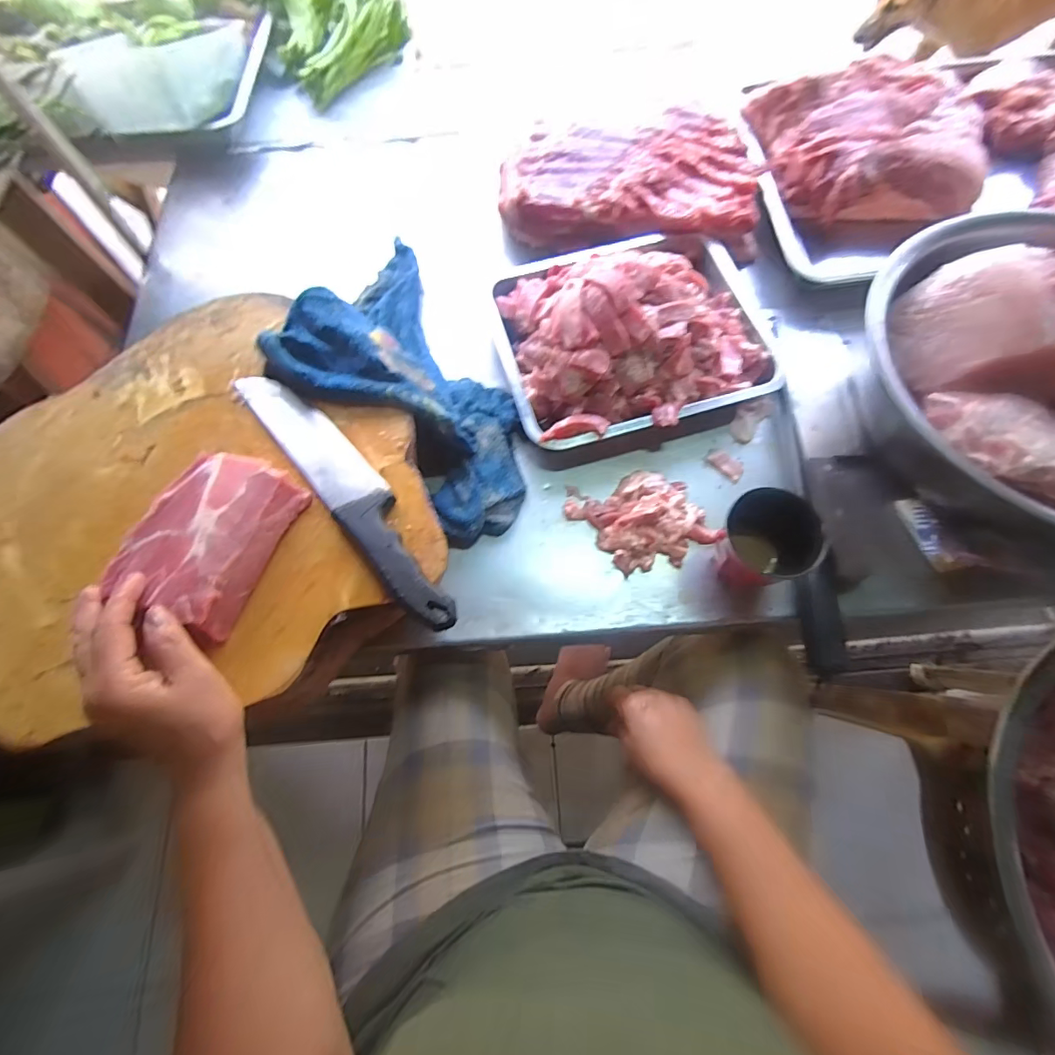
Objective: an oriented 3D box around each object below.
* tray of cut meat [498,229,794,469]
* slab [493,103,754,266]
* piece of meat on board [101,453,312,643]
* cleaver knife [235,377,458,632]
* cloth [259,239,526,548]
[{"bbox_3d":[0.121,-0.236,0.561,0.305,0.088,0.255,-16,71,-6],"label":"tray of cut meat"},{"bbox_3d":[0.134,-0.474,0.668,0.335,0.056,0.223,3,70,1],"label":"slab"},{"bbox_3d":[-0.251,0.004,0.392,0.087,0.046,0.136,18,71,6],"label":"piece of meat on board"},{"bbox_3d":[-0.157,-0.041,0.429,0.053,0.034,0.312,-39,75,-13],"label":"cleaver knife"},{"bbox_3d":[-0.144,-0.169,0.532,0.208,0.115,0.398,-30,73,-11],"label":"cloth"}]

